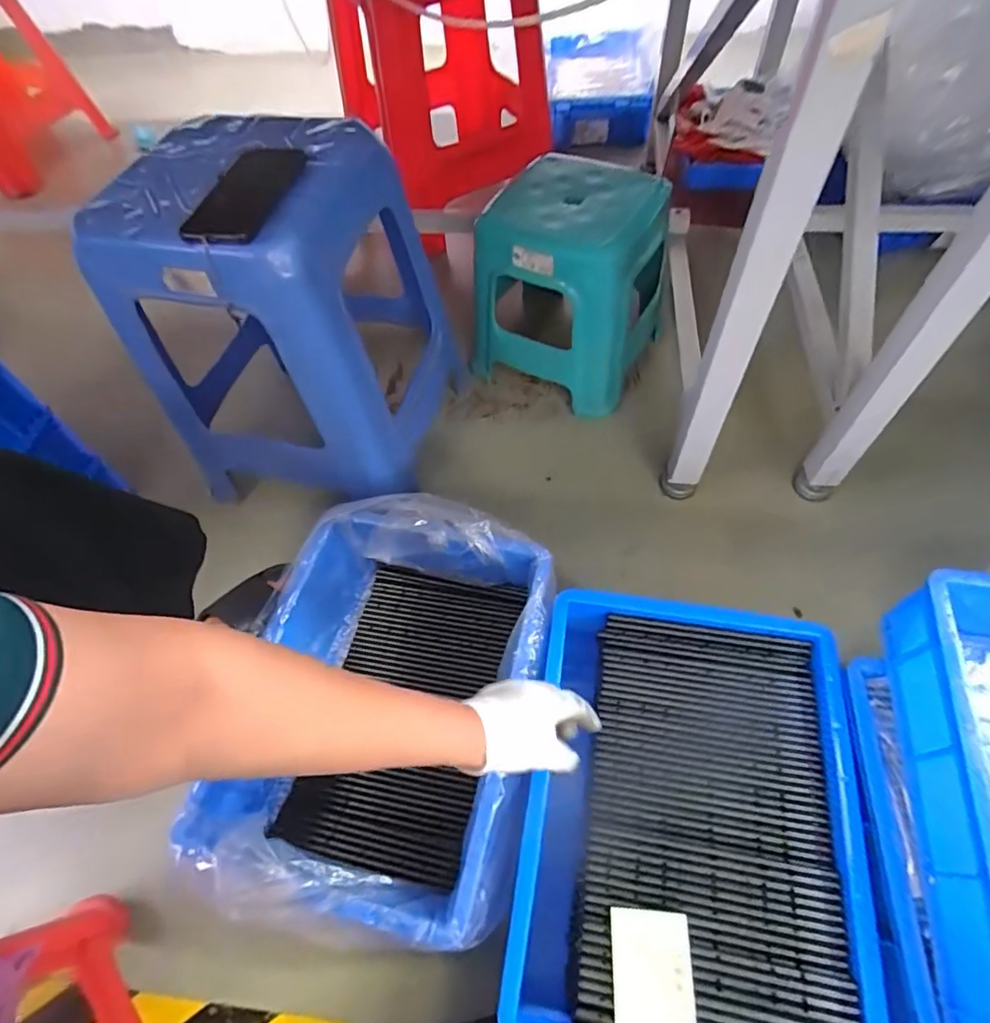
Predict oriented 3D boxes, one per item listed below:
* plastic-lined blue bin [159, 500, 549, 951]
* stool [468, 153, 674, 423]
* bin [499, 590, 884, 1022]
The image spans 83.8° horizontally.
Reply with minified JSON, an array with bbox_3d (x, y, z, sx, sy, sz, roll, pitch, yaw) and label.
[{"bbox_3d":[-0.117,0.206,0.648,0.327,0.123,0.472,8,59,10],"label":"plastic-lined blue bin"},{"bbox_3d":[0.117,-0.359,0.871,0.263,0.265,0.238,23,63,18],"label":"stool"},{"bbox_3d":[0.192,0.306,0.568,0.311,0.106,0.409,7,59,9],"label":"bin"}]

